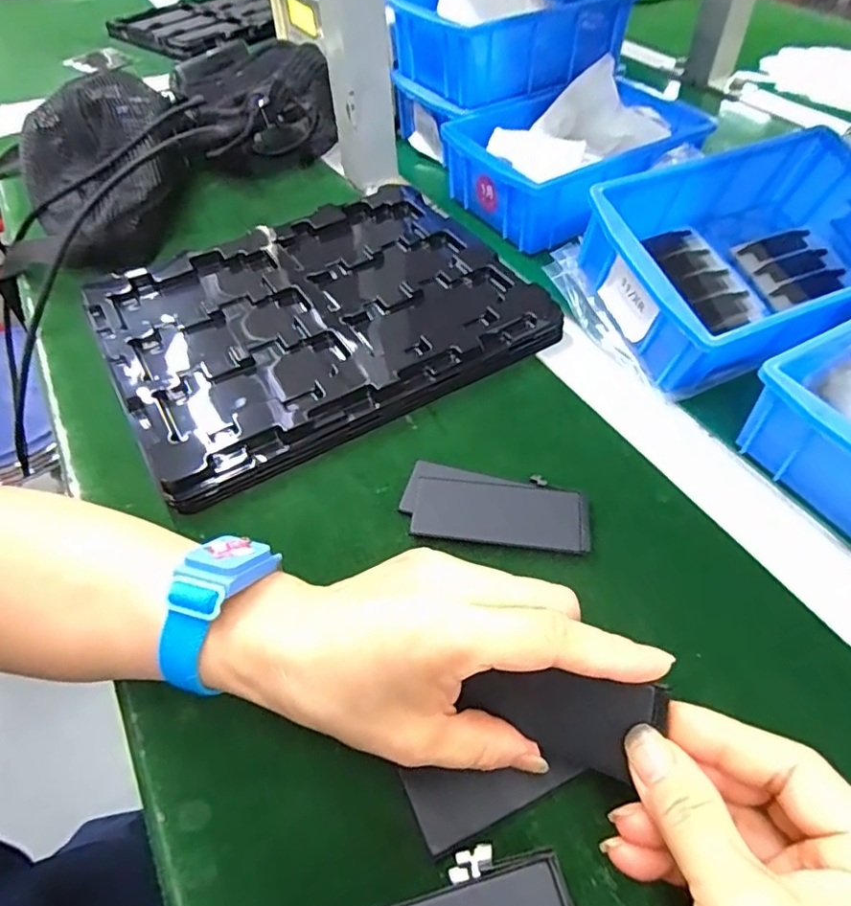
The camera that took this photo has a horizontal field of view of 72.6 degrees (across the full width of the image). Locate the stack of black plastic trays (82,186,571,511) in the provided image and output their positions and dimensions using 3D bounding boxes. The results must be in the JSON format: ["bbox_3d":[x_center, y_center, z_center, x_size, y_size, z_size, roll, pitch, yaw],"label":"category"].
[{"bbox_3d":[-0.081,-0.102,0.414,0.270,0.034,0.220,-27,55,-18],"label":"stack of black plastic trays"}]

